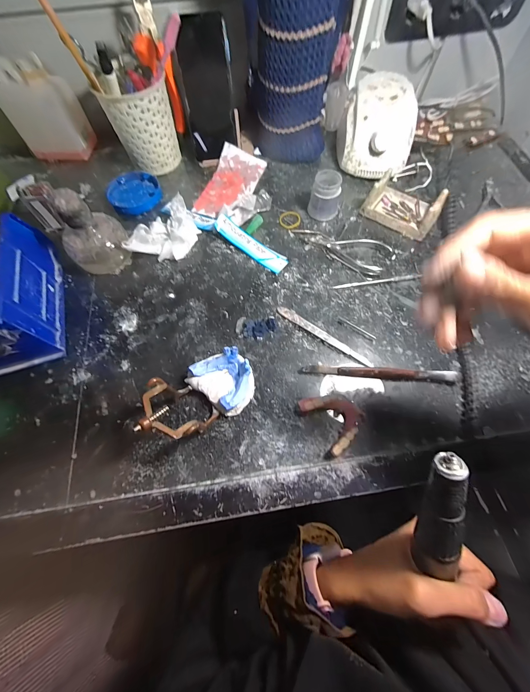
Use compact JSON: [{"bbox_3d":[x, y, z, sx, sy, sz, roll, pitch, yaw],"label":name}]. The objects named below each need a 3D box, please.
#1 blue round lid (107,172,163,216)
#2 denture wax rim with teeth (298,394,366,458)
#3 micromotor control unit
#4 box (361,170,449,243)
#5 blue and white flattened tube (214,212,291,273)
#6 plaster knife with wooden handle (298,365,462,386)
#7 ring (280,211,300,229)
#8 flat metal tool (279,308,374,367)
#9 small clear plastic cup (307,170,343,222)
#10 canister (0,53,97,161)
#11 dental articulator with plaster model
[{"bbox_3d":[-0.211,-0.248,0.425,0.082,0.014,0.080,0,67,1],"label":"blue round lid"},{"bbox_3d":[0.073,0.072,0.278,0.055,0.017,0.061,-34,70,-12],"label":"denture wax rim with teeth"},{"bbox_3d":[0.175,-0.339,0.416,0.112,0.082,0.135,15,68,8],"label":"micromotor control unit"},{"bbox_3d":[0.200,-0.202,0.381,0.096,0.040,0.067,40,74,16],"label":"box"},{"bbox_3d":[-0.021,-0.142,0.369,0.115,0.021,0.027,36,73,15],"label":"blue and white flattened tube"},{"bbox_3d":[0.128,0.031,0.297,0.173,0.013,0.011,4,67,3],"label":"plaster knife with wooden handle"},{"bbox_3d":[0.039,-0.192,0.401,0.031,0.004,0.035,-6,67,-1],"label":"ring"},{"bbox_3d":[0.071,-0.013,0.321,0.129,0.005,0.012,33,72,14],"label":"flat metal tool"},{"bbox_3d":[0.089,-0.218,0.386,0.041,0.049,0.040,0,67,1],"label":"small clear plastic cup"},{"bbox_3d":[-0.353,-0.377,0.427,0.087,0.121,0.072,6,67,4],"label":"canister"},{"bbox_3d":[-0.063,0.046,0.268,0.112,0.062,0.068,-37,71,-13],"label":"dental articulator with plaster model"}]

